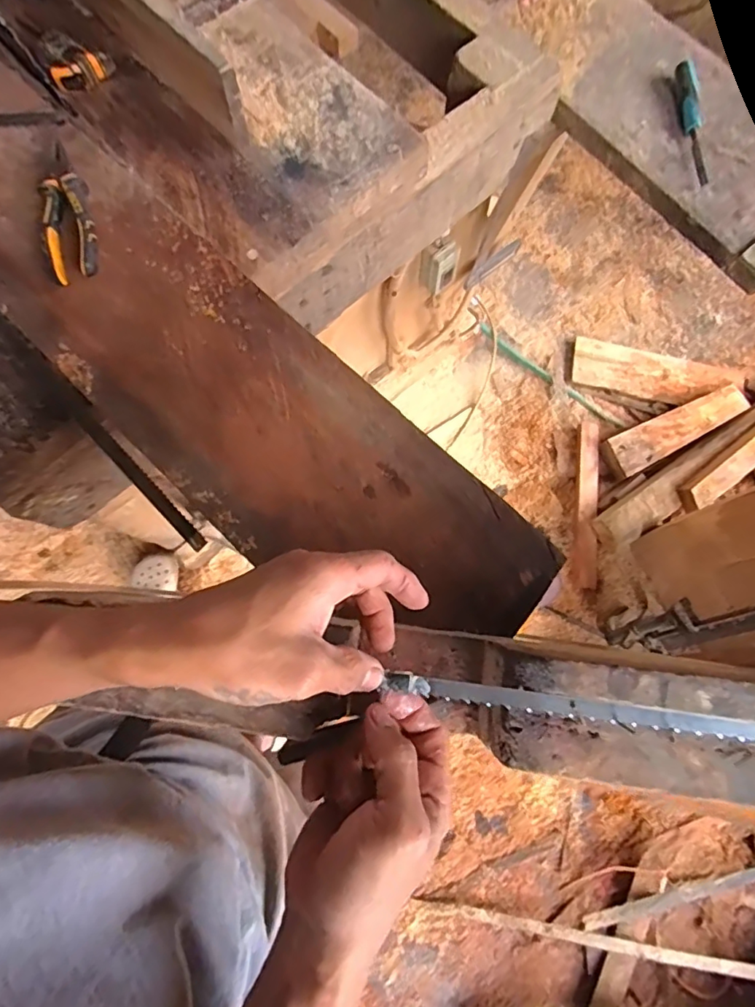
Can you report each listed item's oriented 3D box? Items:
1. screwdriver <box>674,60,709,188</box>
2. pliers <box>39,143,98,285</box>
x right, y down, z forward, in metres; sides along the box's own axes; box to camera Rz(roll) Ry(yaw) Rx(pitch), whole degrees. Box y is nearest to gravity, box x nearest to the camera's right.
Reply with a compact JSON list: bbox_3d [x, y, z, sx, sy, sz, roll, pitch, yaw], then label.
[{"bbox_3d":[0.512,-0.622,0.828,0.033,0.029,0.213,-1,76,-2],"label":"screwdriver"},{"bbox_3d":[-0.335,-0.319,0.552,0.053,0.031,0.167,-13,77,-5],"label":"pliers"}]

